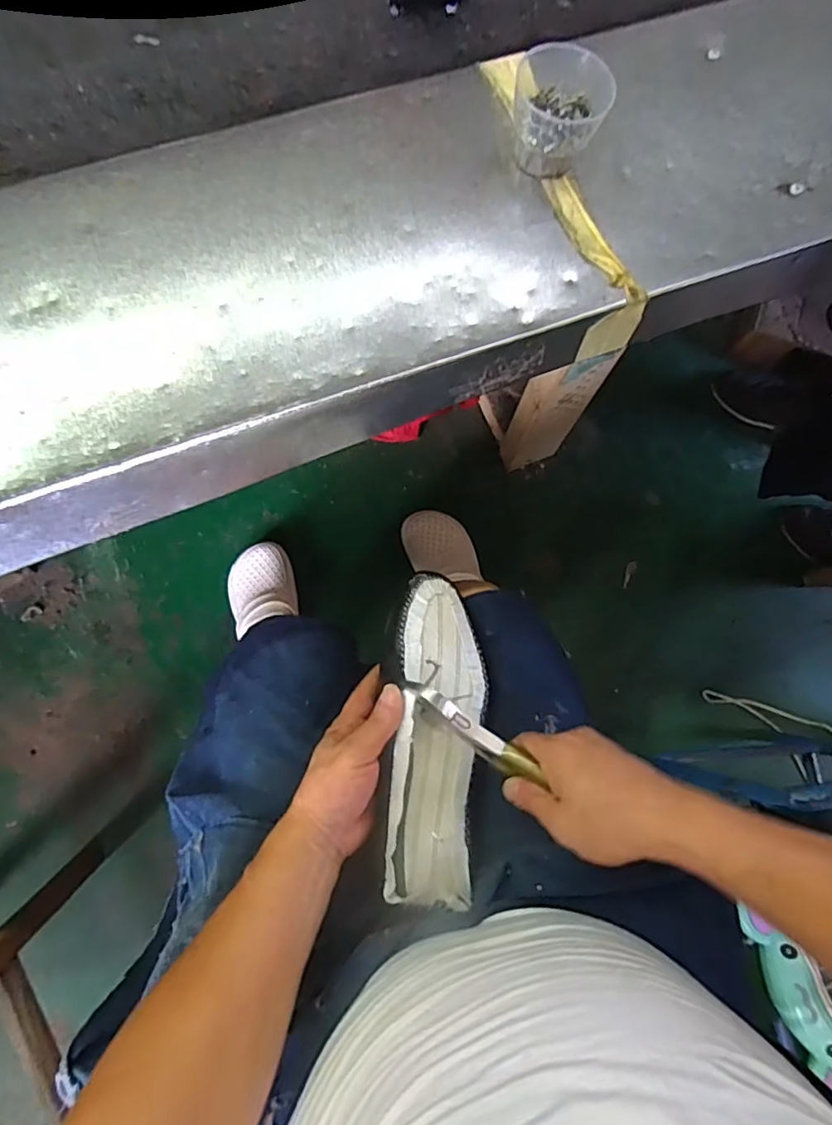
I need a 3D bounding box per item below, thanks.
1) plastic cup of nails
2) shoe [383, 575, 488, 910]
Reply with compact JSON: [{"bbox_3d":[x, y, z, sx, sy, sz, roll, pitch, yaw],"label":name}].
[{"bbox_3d":[0.096,-0.304,0.390,0.061,0.054,0.059,0,78,-2],"label":"plastic cup of nails"},{"bbox_3d":[0.019,0.130,0.457,0.072,0.042,0.249,3,71,1],"label":"shoe"}]

